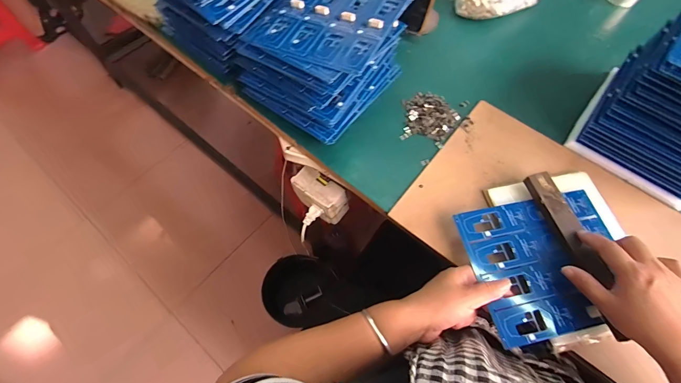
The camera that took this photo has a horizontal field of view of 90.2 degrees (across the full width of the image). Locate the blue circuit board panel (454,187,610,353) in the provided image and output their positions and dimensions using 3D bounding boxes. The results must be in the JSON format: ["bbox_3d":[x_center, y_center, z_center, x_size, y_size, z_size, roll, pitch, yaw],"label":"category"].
[{"bbox_3d":[0.249,0.083,0.409,0.178,0.010,0.157,-11,65,-6],"label":"blue circuit board panel"}]

